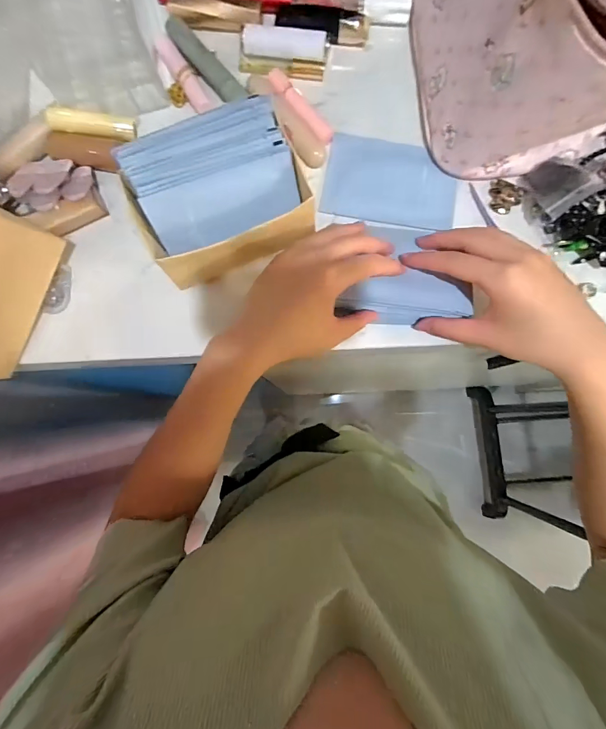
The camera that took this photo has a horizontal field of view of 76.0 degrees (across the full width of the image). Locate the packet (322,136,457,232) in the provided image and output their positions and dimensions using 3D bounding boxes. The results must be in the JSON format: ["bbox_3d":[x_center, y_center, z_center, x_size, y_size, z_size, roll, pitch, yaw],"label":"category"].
[{"bbox_3d":[0.079,-0.166,0.350,0.115,0.007,0.077,11,83,3],"label":"packet"}]

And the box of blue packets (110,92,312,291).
[{"bbox_3d":[-0.063,-0.126,0.309,0.127,0.066,0.101,-24,83,-1],"label":"box of blue packets"}]

